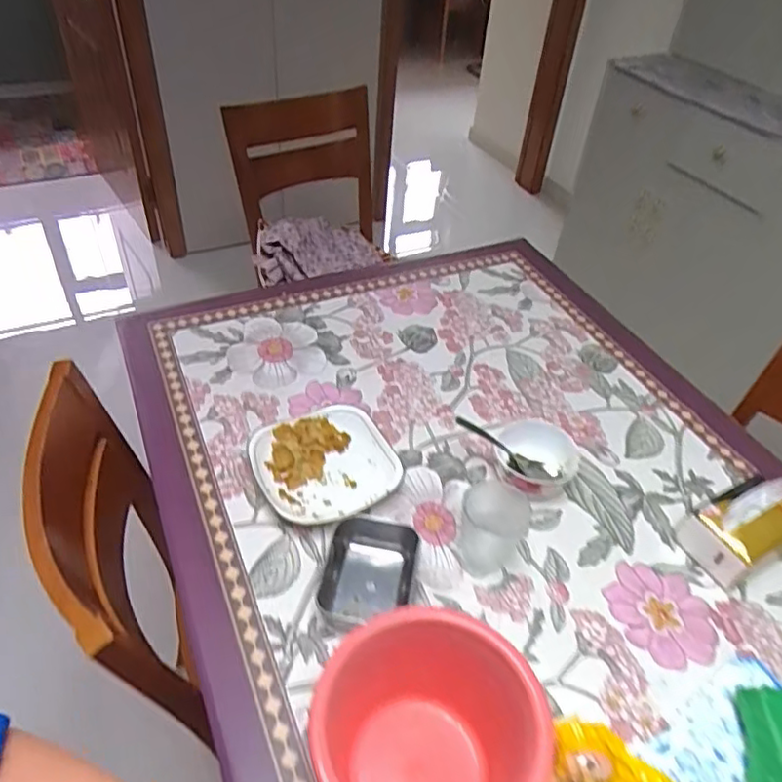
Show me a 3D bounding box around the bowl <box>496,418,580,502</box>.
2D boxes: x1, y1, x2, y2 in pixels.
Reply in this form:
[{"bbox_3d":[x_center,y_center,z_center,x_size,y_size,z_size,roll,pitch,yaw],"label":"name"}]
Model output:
[{"bbox_3d":[0.198,0.099,0.864,0.105,0.050,0.119,15,44,11],"label":"bowl"}]

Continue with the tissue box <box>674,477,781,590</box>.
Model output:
[{"bbox_3d":[0.442,0.166,0.780,0.134,0.096,0.087,-16,47,-21],"label":"tissue box"}]

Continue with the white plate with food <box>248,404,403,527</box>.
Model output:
[{"bbox_3d":[-0.082,0.097,0.846,0.182,0.040,0.171,-19,48,-23],"label":"white plate with food"}]

